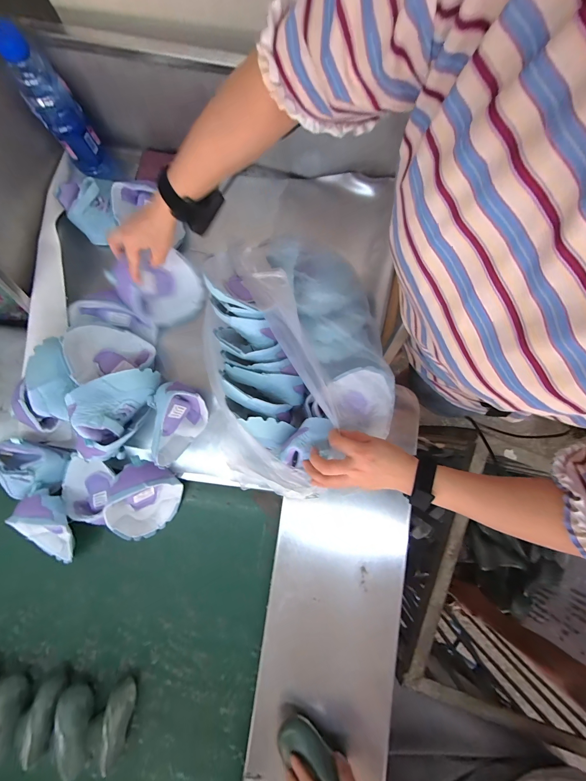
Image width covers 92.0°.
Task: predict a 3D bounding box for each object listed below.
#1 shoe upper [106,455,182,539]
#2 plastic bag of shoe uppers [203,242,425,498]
[{"bbox_3d":[-0.266,0.201,0.510,0.096,0.104,0.150,10,84,0],"label":"shoe upper"},{"bbox_3d":[0.017,-0.052,0.451,0.295,0.111,0.380,-13,80,-1],"label":"plastic bag of shoe uppers"}]

